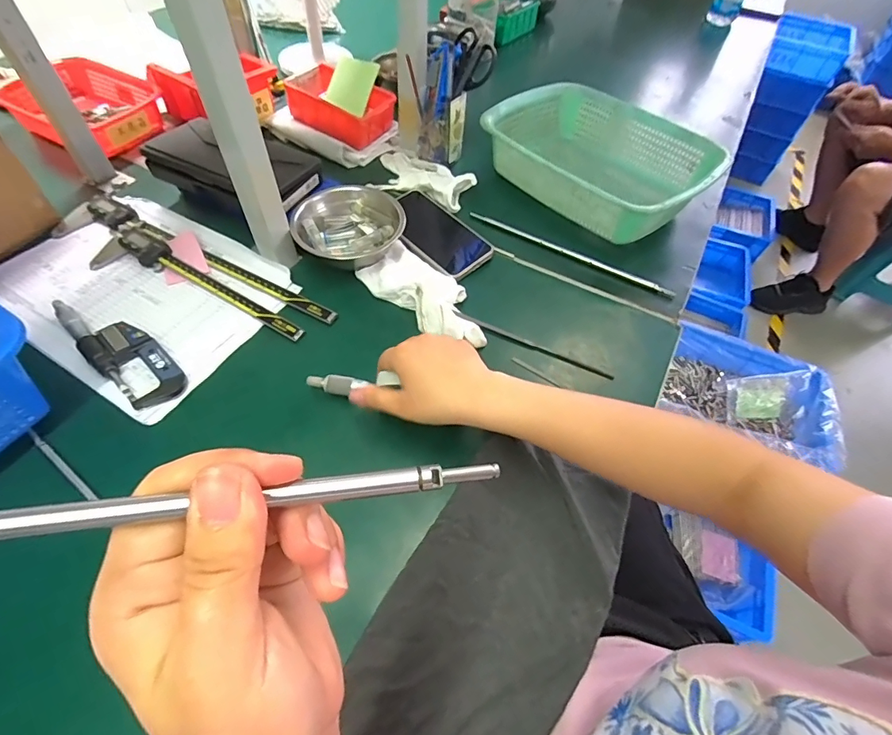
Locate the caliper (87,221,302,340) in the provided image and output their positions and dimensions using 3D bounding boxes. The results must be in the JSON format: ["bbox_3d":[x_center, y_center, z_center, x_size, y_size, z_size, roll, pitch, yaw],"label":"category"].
[{"bbox_3d":[-0.279,-0.093,0.494,0.275,0.015,0.064,26,57,14],"label":"caliper"}]

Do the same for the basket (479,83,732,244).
[{"bbox_3d":[0.204,-0.276,0.616,0.283,0.087,0.206,40,61,22],"label":"basket"}]

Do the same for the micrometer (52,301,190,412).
[{"bbox_3d":[-0.327,-0.022,0.444,0.170,0.018,0.052,34,59,19],"label":"micrometer"}]

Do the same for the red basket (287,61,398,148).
[{"bbox_3d":[-0.156,-0.393,0.682,0.148,0.065,0.101,28,57,15],"label":"red basket"}]

